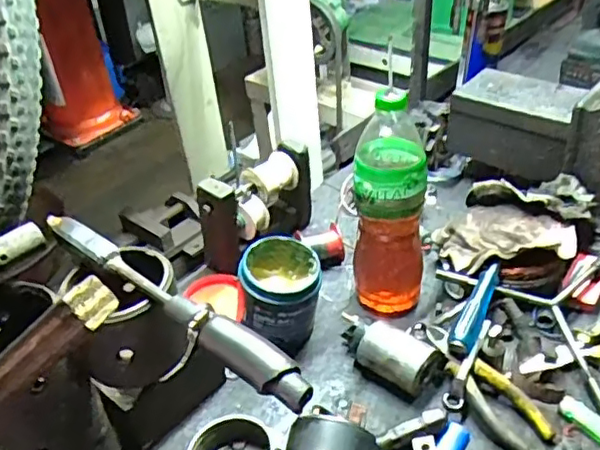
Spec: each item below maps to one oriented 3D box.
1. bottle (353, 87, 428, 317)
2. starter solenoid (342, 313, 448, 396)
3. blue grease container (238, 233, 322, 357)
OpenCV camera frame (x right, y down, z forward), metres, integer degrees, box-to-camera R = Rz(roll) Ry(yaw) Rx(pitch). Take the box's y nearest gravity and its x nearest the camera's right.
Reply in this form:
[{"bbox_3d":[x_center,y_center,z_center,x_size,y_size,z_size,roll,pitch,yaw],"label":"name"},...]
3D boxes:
[{"bbox_3d":[0.101,-0.024,0.706,0.083,0.262,0.078,-4,37,4],"label":"bottle"},{"bbox_3d":[0.096,0.139,0.676,0.116,0.052,0.047,14,41,25],"label":"starter solenoid"},{"bbox_3d":[-0.019,0.082,0.714,0.090,0.111,0.085,-5,37,3],"label":"blue grease container"}]

